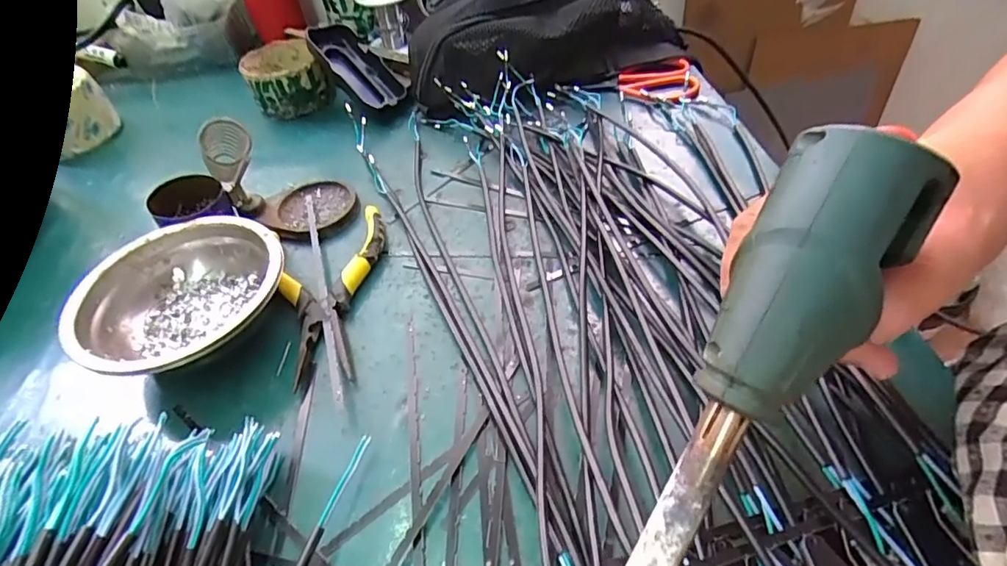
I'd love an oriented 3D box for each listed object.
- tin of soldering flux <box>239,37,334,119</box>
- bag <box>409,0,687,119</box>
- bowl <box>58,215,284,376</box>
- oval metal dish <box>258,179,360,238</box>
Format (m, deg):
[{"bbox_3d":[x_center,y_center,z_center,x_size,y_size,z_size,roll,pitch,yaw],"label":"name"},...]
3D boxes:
[{"bbox_3d":[-0.223,-0.209,0.543,0.073,0.048,0.078,-3,48,3],"label":"tin of soldering flux"},{"bbox_3d":[0.038,-0.232,0.497,0.249,0.111,0.086,-15,48,-7],"label":"bag"},{"bbox_3d":[-0.218,0.007,0.358,0.126,0.043,0.126,-3,48,3],"label":"bowl"},{"bbox_3d":[-0.157,-0.060,0.432,0.074,0.010,0.064,-9,48,-2],"label":"oval metal dish"}]

